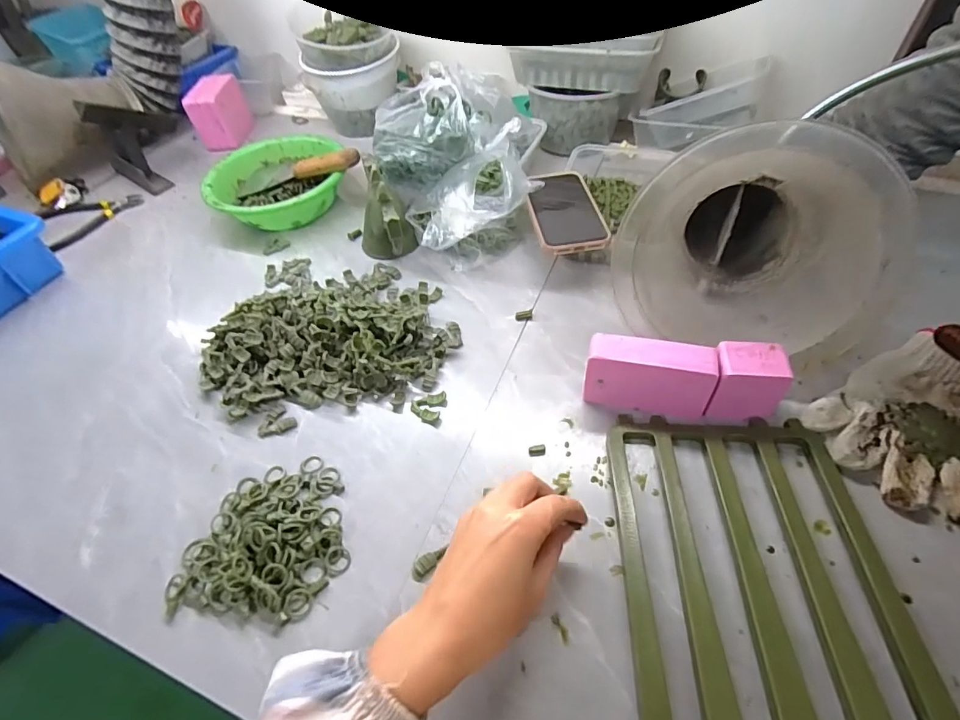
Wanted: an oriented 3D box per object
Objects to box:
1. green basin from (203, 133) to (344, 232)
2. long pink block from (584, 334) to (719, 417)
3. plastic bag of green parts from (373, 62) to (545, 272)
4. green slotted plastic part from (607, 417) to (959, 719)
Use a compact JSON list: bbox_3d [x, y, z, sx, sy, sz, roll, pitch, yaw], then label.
[{"bbox_3d":[-0.289,-0.261,0.713,0.182,0.063,0.185,-3,51,3],"label":"green basin"},{"bbox_3d":[0.153,0.016,0.442,0.107,0.072,0.030,8,52,12],"label":"long pink block"},{"bbox_3d":[-0.037,-0.248,0.634,0.181,0.140,0.256,-7,50,0],"label":"plastic bag of green parts"},{"bbox_3d":[0.191,0.167,0.313,0.179,0.070,0.325,1,51,7],"label":"green slotted plastic part"}]

